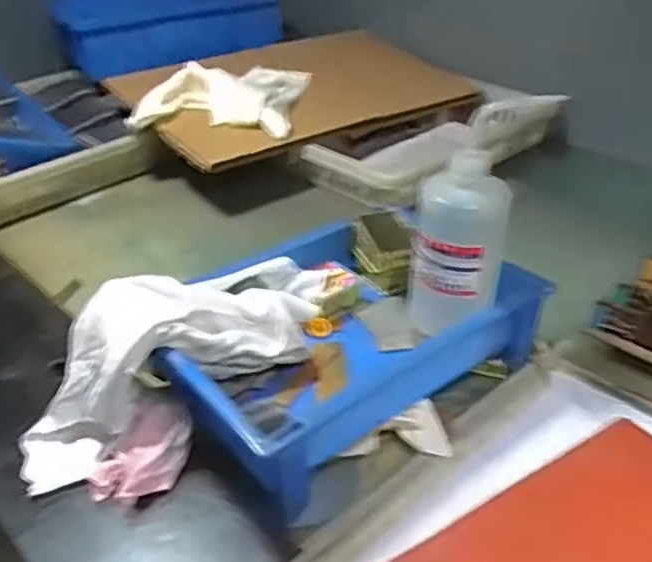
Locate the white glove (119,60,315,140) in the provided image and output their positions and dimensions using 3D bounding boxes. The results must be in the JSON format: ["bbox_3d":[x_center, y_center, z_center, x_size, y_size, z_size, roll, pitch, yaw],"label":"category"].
[{"bbox_3d":[-0.144,-0.266,0.963,0.213,0.064,0.209,2,34,5],"label":"white glove"}]

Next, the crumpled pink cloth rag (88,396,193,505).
[{"bbox_3d":[-0.140,0.127,0.529,0.064,0.043,0.093,13,37,21],"label":"crumpled pink cloth rag"}]

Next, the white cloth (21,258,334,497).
[{"bbox_3d":[-0.120,0.050,0.553,0.288,0.104,0.101,-29,41,-15],"label":"white cloth"}]

